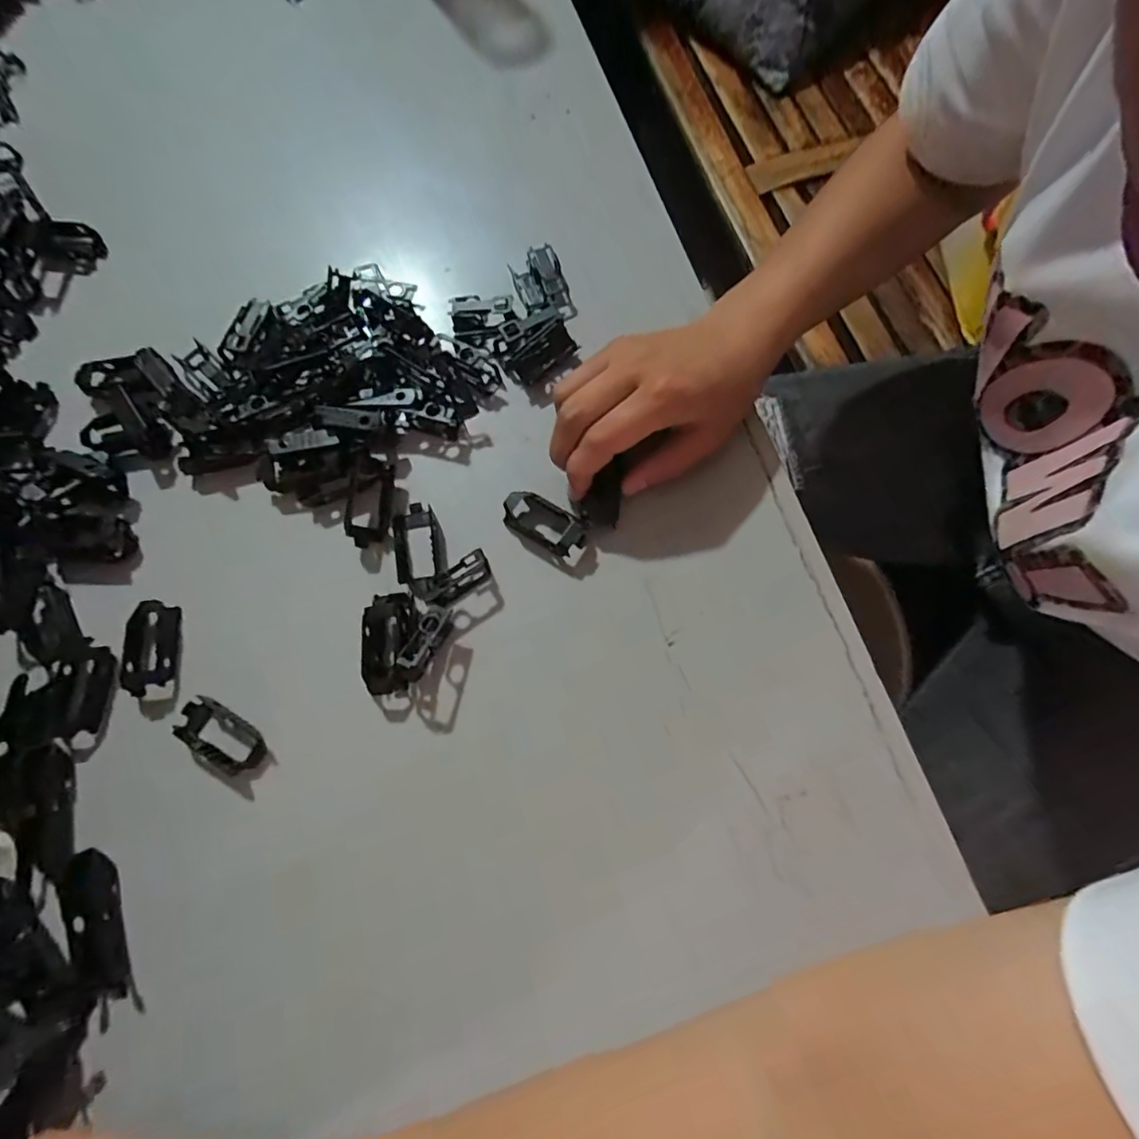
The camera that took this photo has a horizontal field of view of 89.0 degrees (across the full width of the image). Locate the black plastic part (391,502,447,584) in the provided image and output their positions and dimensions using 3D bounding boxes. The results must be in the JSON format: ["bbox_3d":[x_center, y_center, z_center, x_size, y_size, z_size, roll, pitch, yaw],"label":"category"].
[{"bbox_3d":[-0.085,-0.016,0.327,0.028,0.008,0.044,-14,72,-2],"label":"black plastic part"}]

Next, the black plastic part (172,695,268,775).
[{"bbox_3d":[-0.180,0.084,0.298,0.051,0.010,0.024,29,76,11],"label":"black plastic part"}]

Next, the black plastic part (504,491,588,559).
[{"bbox_3d":[-0.013,-0.025,0.320,0.049,0.011,0.023,31,76,12],"label":"black plastic part"}]

